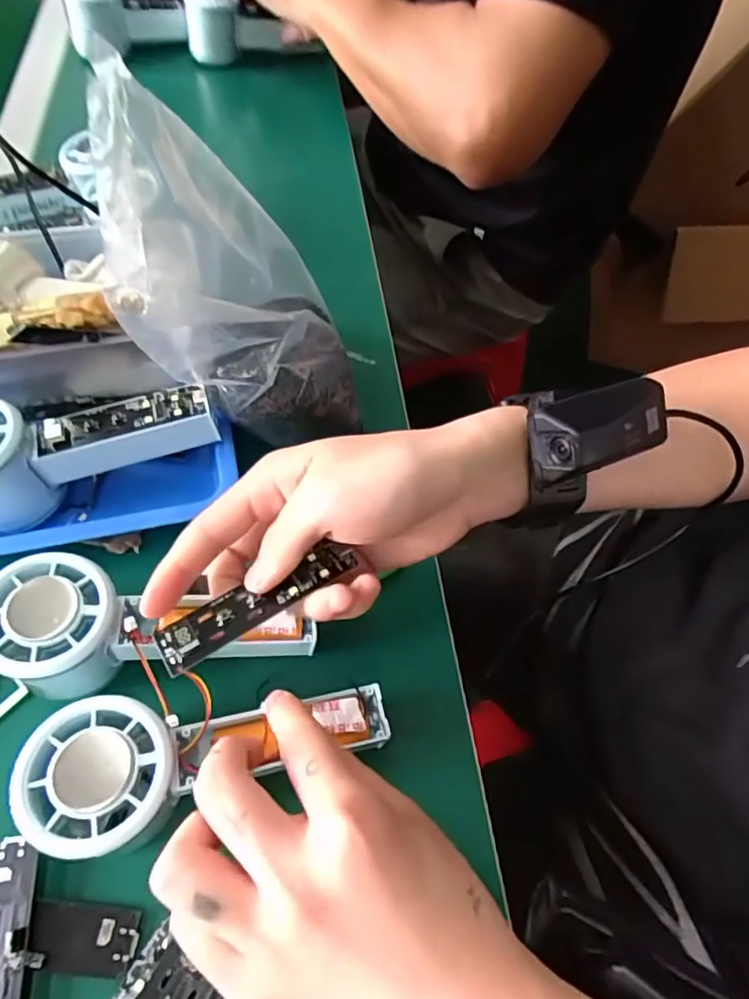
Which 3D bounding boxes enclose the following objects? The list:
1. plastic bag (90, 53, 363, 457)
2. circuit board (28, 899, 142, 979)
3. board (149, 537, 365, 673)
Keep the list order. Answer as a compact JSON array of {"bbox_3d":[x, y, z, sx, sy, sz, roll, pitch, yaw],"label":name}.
[{"bbox_3d":[-0.077,-0.115,0.313,0.056,0.189,0.152,-15,69,23],"label":"plastic bag"},{"bbox_3d":[-0.146,0.181,0.240,0.091,0.010,0.024,6,59,1],"label":"circuit board"},{"bbox_3d":[-0.052,0.044,0.252,0.086,0.010,0.023,-27,64,-18],"label":"board"}]

